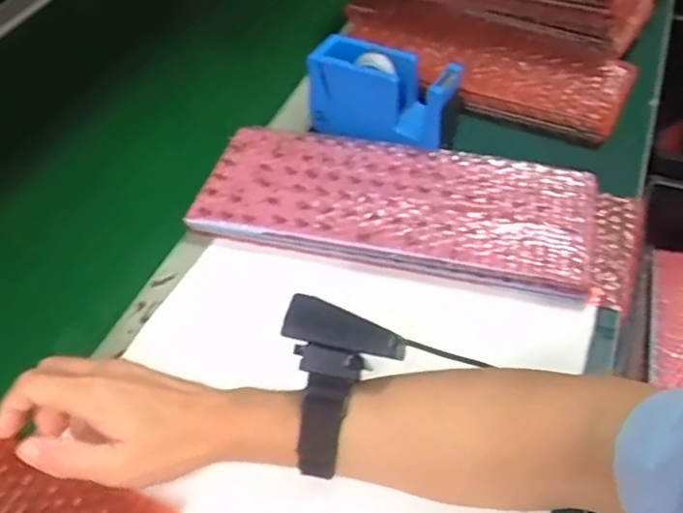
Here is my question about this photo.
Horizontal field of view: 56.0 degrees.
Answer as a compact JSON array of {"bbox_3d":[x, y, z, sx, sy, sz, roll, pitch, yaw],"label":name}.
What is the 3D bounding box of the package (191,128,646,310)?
[{"bbox_3d":[0.056,-0.039,0.512,0.336,0.026,0.114,10,51,13],"label":"package"}]

